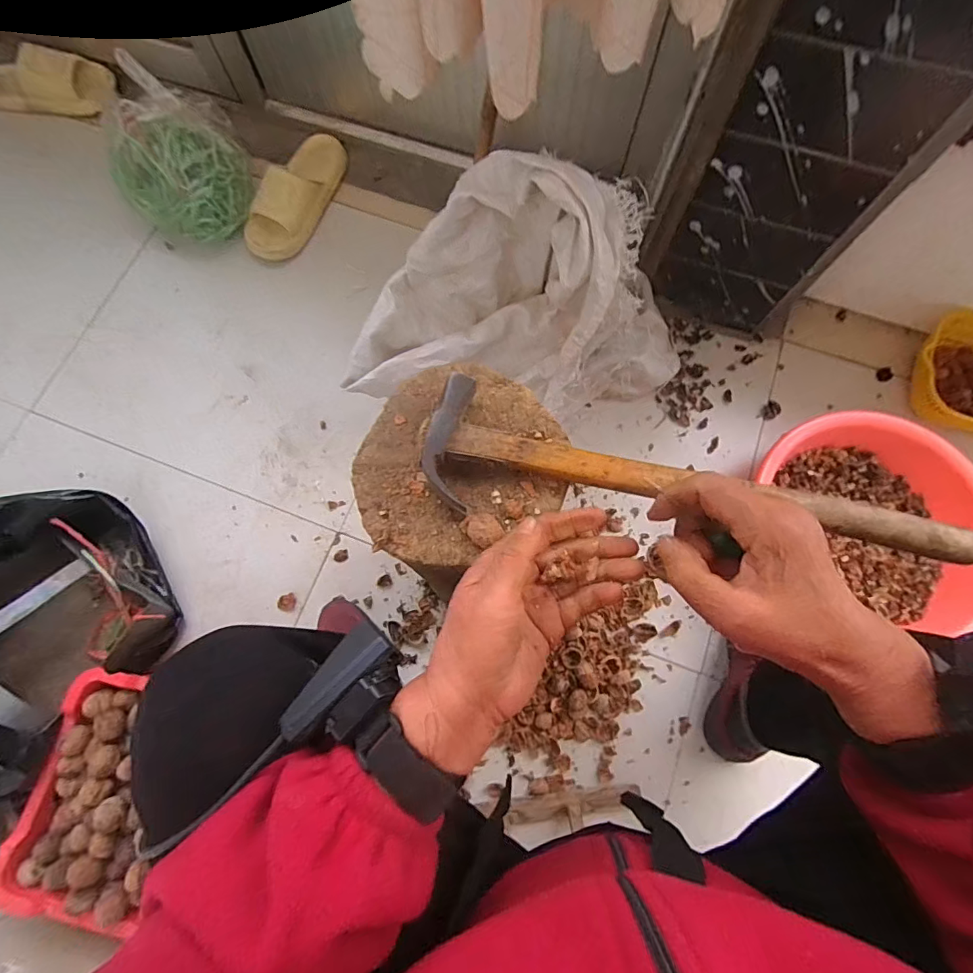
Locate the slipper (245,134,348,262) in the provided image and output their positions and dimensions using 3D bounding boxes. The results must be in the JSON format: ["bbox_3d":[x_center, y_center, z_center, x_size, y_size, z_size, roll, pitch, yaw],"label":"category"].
[{"bbox_3d":[-0.366,-0.574,0.920,0.115,0.082,0.289,20,75,6],"label":"slipper"}]

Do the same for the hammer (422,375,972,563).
[{"bbox_3d":[0.137,0.001,0.324,0.361,0.026,0.085,12,75,4],"label":"hammer"}]

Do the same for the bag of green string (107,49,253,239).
[{"bbox_3d":[-0.540,-0.578,0.860,0.197,0.191,0.192,14,75,4],"label":"bag of green string"}]

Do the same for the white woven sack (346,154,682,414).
[{"bbox_3d":[0.056,-0.235,0.642,0.497,0.346,0.183,-11,74,-2],"label":"white woven sack"}]

